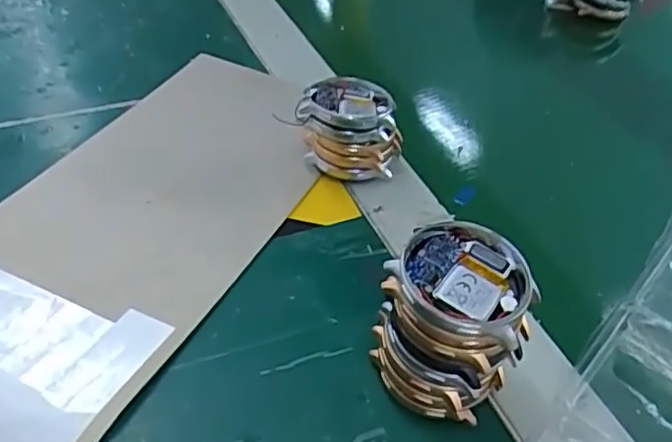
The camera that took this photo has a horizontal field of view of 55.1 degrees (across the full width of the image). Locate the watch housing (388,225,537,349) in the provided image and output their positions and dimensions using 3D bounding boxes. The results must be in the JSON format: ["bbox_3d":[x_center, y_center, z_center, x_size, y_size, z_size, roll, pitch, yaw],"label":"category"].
[{"bbox_3d":[0.044,0.019,0.220,0.046,0.011,0.043,2,42,-2],"label":"watch housing"}]

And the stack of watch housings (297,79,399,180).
[{"bbox_3d":[0.008,-0.046,0.345,0.048,0.048,0.042,18,42,13],"label":"stack of watch housings"}]

